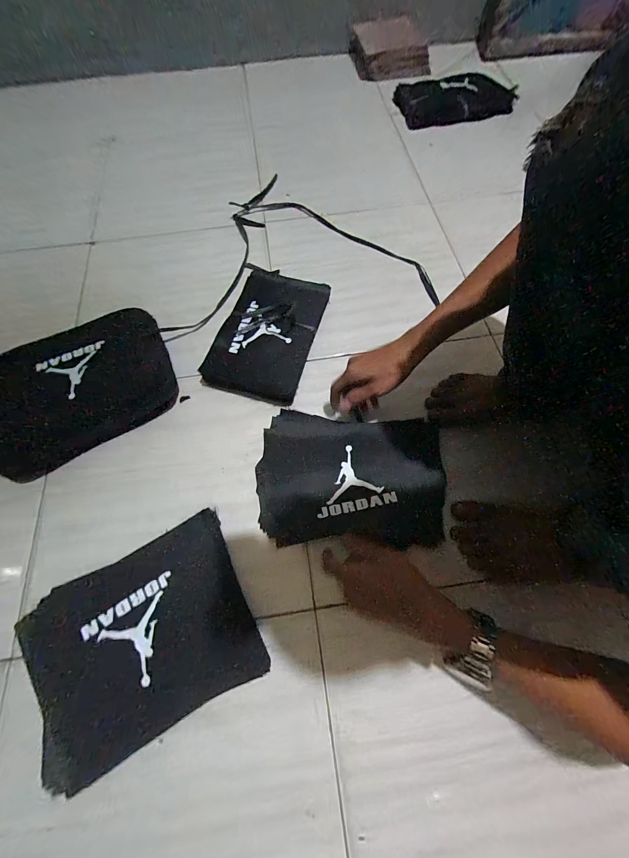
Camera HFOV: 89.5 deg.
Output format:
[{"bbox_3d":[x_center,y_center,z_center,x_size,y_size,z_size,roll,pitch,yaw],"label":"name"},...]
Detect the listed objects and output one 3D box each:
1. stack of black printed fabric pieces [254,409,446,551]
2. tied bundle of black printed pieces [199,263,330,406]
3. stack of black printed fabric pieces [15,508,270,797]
[{"bbox_3d":[0.051,0.069,0.482,0.269,0.031,0.196,1,67,0],"label":"stack of black printed fabric pieces"},{"bbox_3d":[-0.084,-0.186,0.591,0.169,0.039,0.271,16,68,7],"label":"tied bundle of black printed pieces"},{"bbox_3d":[-0.213,0.258,0.403,0.248,0.036,0.205,-25,69,-11],"label":"stack of black printed fabric pieces"}]

